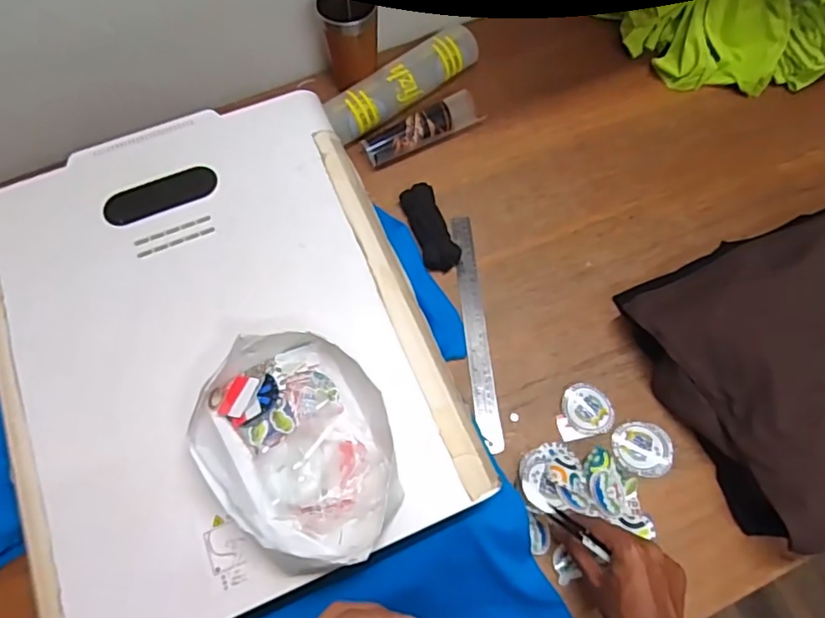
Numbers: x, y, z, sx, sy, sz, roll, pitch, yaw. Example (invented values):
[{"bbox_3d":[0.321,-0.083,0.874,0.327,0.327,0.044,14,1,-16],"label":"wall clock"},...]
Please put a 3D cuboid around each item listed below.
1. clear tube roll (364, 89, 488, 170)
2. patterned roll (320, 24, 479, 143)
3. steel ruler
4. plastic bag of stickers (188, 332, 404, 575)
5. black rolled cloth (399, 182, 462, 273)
[{"bbox_3d":[0.013,-0.268,0.844,0.187,0.038,0.053,-26,70,-10],"label":"clear tube roll"},{"bbox_3d":[-0.010,-0.340,0.868,0.267,0.047,0.061,-38,73,-14],"label":"patterned roll"},{"bbox_3d":[0.081,0.020,0.747,0.030,0.006,0.322,-5,68,-2],"label":"steel ruler"},{"bbox_3d":[-0.094,0.117,0.504,0.150,0.059,0.201,-38,73,-14],"label":"plastic bag of stickers"},{"bbox_3d":[0.024,-0.113,0.791,0.049,0.027,0.129,-19,69,-8],"label":"black rolled cloth"}]

